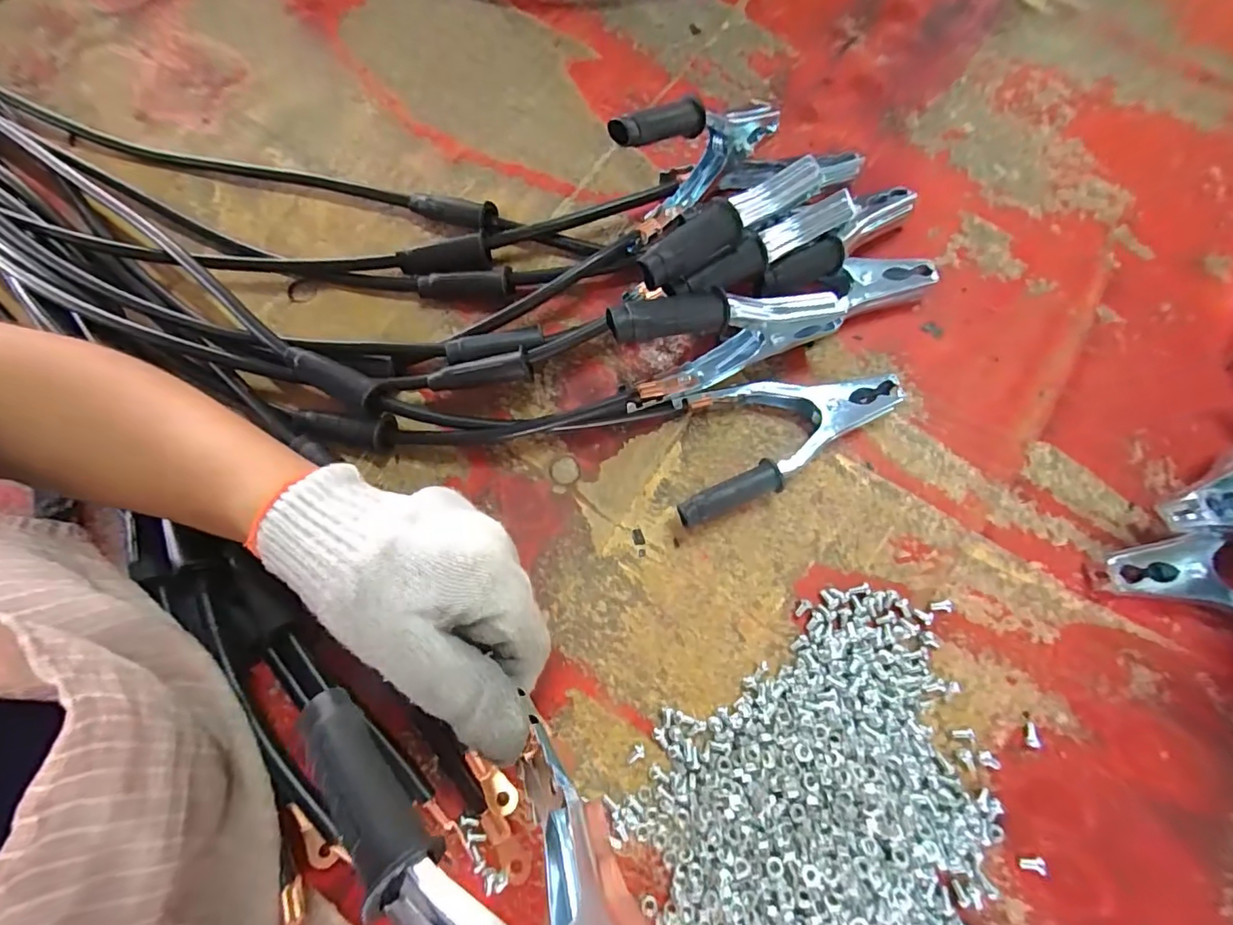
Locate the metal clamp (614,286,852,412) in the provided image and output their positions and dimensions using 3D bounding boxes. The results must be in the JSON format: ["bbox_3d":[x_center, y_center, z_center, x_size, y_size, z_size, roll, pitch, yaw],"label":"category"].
[{"bbox_3d":[0.066,-0.072,0.304,0.137,0.093,0.026,-20,74,-5],"label":"metal clamp"}]

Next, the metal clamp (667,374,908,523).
[{"bbox_3d":[0.098,-0.022,0.324,0.153,0.024,0.073,-21,74,-5],"label":"metal clamp"}]

